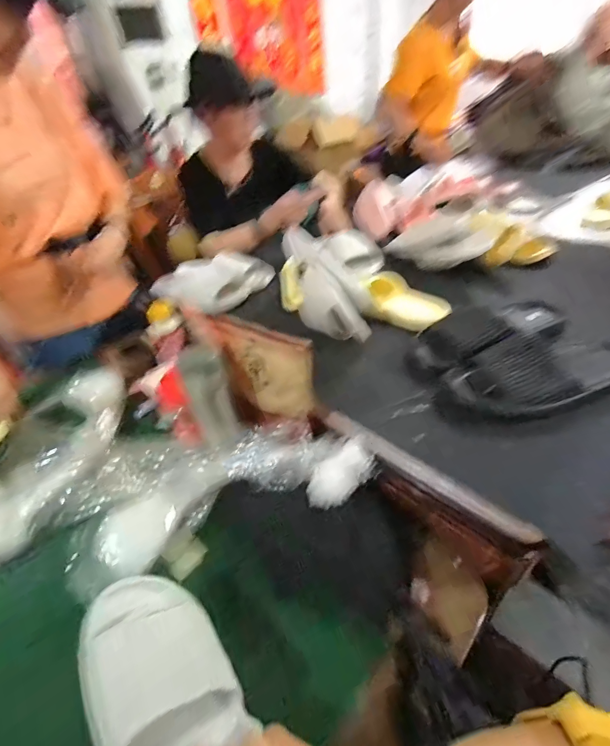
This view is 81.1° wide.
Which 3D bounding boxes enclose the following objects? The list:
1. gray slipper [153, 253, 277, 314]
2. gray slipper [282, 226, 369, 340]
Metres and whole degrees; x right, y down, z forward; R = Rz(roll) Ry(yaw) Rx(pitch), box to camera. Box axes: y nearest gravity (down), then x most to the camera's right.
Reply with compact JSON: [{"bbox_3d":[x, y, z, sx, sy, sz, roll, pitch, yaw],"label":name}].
[{"bbox_3d":[-0.201,-0.219,0.853,0.269,0.076,0.147,-33,45,-28],"label":"gray slipper"},{"bbox_3d":[0.024,-0.167,0.675,0.082,0.089,0.264,-23,76,-19],"label":"gray slipper"}]

